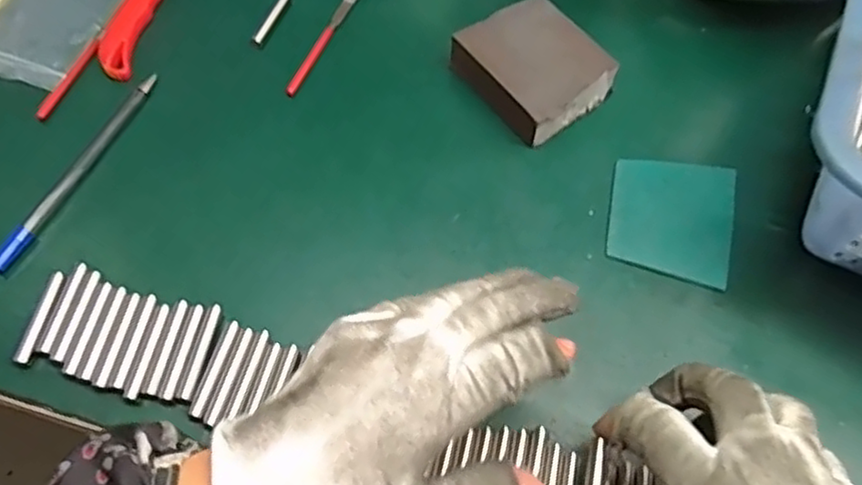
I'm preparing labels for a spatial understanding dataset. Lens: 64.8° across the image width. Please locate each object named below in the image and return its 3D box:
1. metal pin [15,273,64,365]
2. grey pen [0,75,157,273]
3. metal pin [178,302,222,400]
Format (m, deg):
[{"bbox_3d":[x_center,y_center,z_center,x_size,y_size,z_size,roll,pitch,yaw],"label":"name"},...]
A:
[{"bbox_3d":[-0.188,0.035,0.327,0.006,0.004,0.046,7,59,2],"label":"metal pin"},{"bbox_3d":[-0.193,-0.043,0.373,0.008,0.010,0.138,18,60,8],"label":"grey pen"},{"bbox_3d":[-0.109,0.051,0.322,0.007,0.004,0.048,10,60,4],"label":"metal pin"}]

